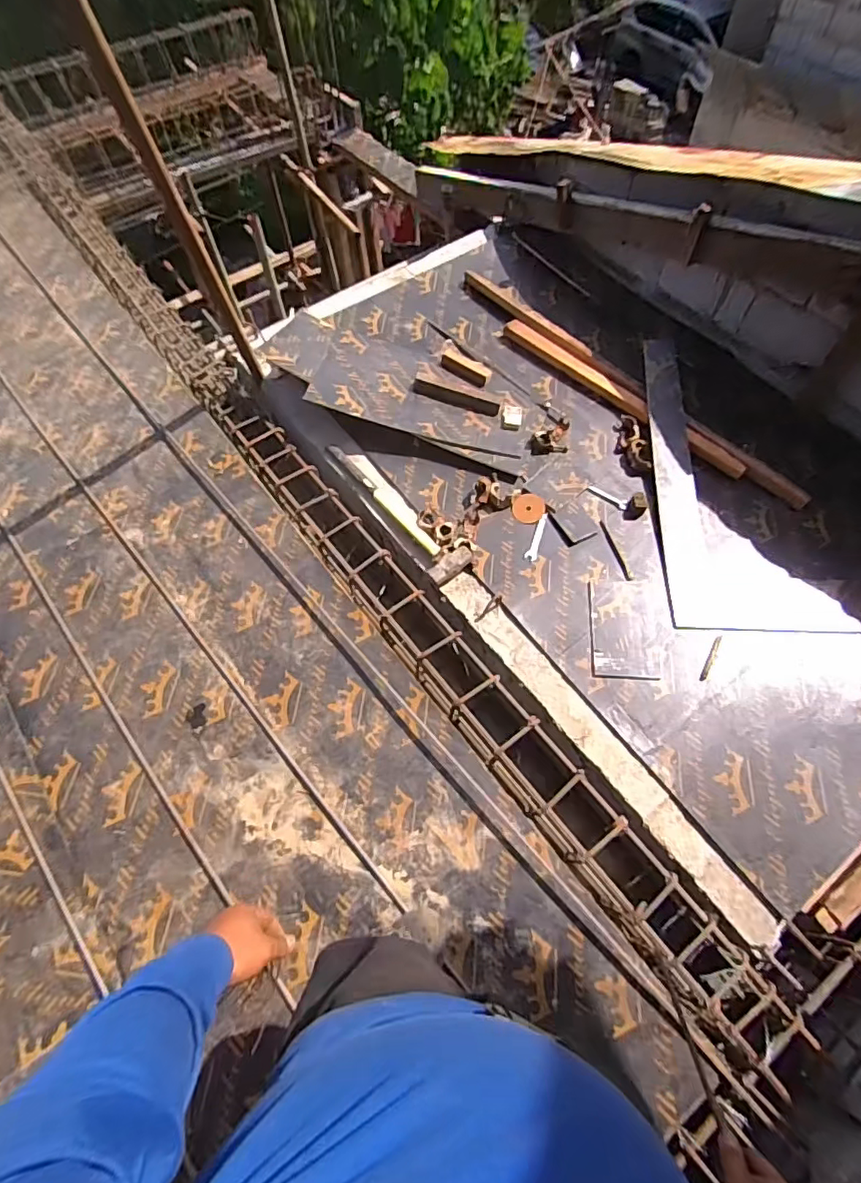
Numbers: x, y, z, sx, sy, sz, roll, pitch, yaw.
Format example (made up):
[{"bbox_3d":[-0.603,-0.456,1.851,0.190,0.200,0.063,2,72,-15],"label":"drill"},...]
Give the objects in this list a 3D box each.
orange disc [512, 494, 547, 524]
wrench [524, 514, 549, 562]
[{"bbox_3d":[0.321,-0.270,1.778,0.102,0.012,0.110,-1,64,1],"label":"orange disc"},{"bbox_3d":[0.338,-0.174,1.735,0.038,0.004,0.177,15,65,9],"label":"wrench"}]

